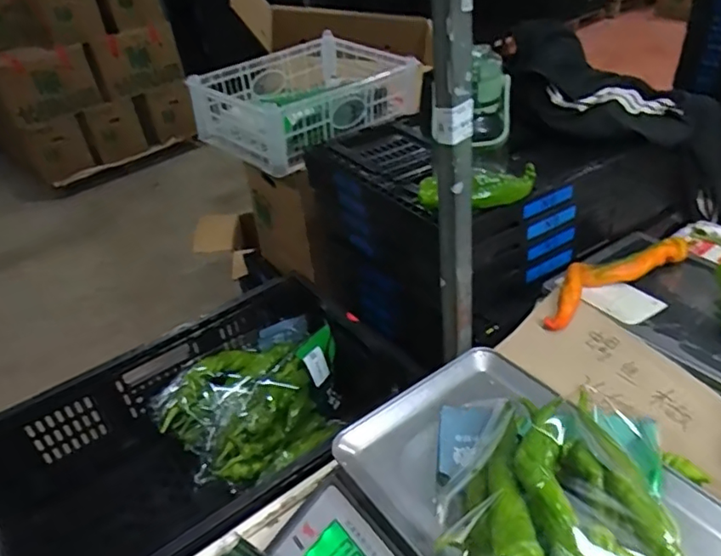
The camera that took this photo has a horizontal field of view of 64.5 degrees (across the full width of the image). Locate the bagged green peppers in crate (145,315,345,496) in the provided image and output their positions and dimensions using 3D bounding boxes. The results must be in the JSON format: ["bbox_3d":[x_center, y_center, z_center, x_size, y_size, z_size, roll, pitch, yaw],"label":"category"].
[{"bbox_3d":[-0.171,0.211,1.003,0.200,0.126,0.307,26,47,38],"label":"bagged green peppers in crate"}]

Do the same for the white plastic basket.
[{"bbox_3d":[-0.095,-0.391,1.236,0.446,0.139,0.299,-32,42,-30],"label":"white plastic basket"}]

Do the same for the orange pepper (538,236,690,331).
[{"bbox_3d":[0.353,-0.004,0.809,0.247,0.051,0.061,-21,37,-18],"label":"orange pepper"}]

